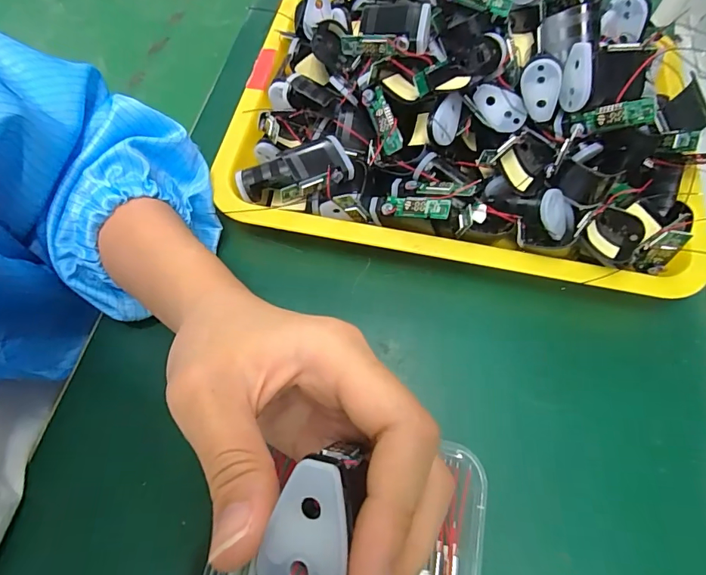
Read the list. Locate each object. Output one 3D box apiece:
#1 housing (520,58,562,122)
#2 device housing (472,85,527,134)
[{"bbox_3d":[0.115,-0.121,0.268,0.022,0.037,0.012,-6,41,28],"label":"housing"},{"bbox_3d":[0.094,-0.115,0.282,0.035,0.022,0.009,36,35,-2],"label":"device housing"}]

